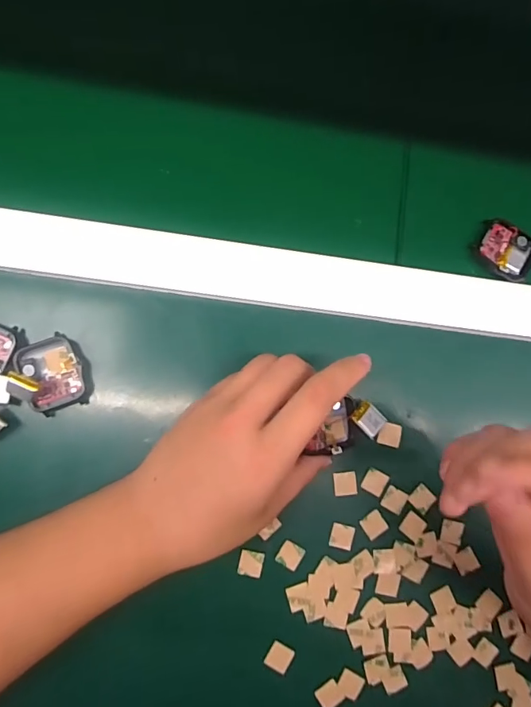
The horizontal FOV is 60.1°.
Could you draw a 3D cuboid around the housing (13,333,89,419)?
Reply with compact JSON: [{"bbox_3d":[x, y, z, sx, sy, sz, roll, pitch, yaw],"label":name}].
[{"bbox_3d":[-0.135,0.014,0.292,0.036,0.010,0.046,-21,87,-7],"label":"housing"}]

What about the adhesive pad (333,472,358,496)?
[{"bbox_3d":[0.055,0.090,0.314,0.016,0.004,0.016,-2,85,-6],"label":"adhesive pad"}]

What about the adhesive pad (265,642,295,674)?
[{"bbox_3d":[0.009,0.200,0.300,0.017,0.004,0.016,33,82,-2],"label":"adhesive pad"}]

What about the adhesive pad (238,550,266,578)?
[{"bbox_3d":[-0.009,0.140,0.304,0.016,0.004,0.016,14,83,-4],"label":"adhesive pad"}]

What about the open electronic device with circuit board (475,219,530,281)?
[{"bbox_3d":[0.181,-0.077,0.344,0.047,0.010,0.040,27,82,-3],"label":"open electronic device with circuit board"}]

